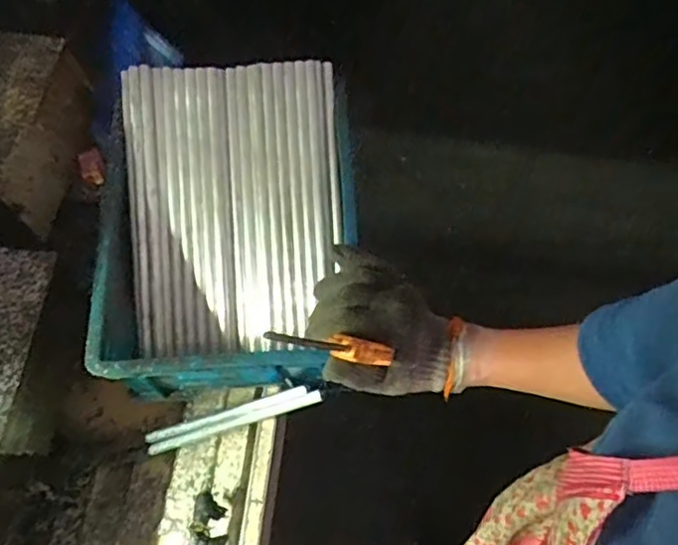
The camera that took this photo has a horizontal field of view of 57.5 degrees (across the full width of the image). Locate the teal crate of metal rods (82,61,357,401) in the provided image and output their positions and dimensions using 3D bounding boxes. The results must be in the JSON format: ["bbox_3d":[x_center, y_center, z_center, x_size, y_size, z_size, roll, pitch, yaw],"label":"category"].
[{"bbox_3d":[-0.123,-0.054,0.656,0.270,0.117,0.328,1,67,3],"label":"teal crate of metal rods"}]

